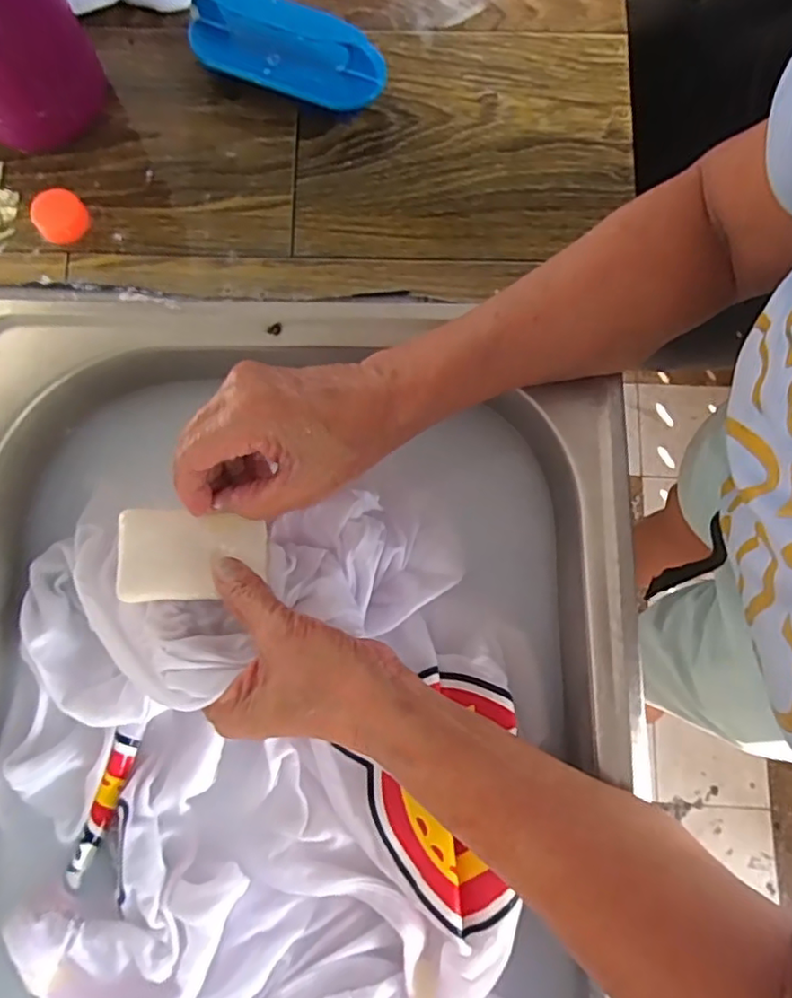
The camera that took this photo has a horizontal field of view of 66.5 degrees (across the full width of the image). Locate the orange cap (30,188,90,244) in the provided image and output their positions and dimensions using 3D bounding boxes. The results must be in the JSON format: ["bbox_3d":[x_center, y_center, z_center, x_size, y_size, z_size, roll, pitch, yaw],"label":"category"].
[{"bbox_3d":[-0.208,-0.176,0.375,0.031,0.015,0.027,-40,81,-8],"label":"orange cap"}]

